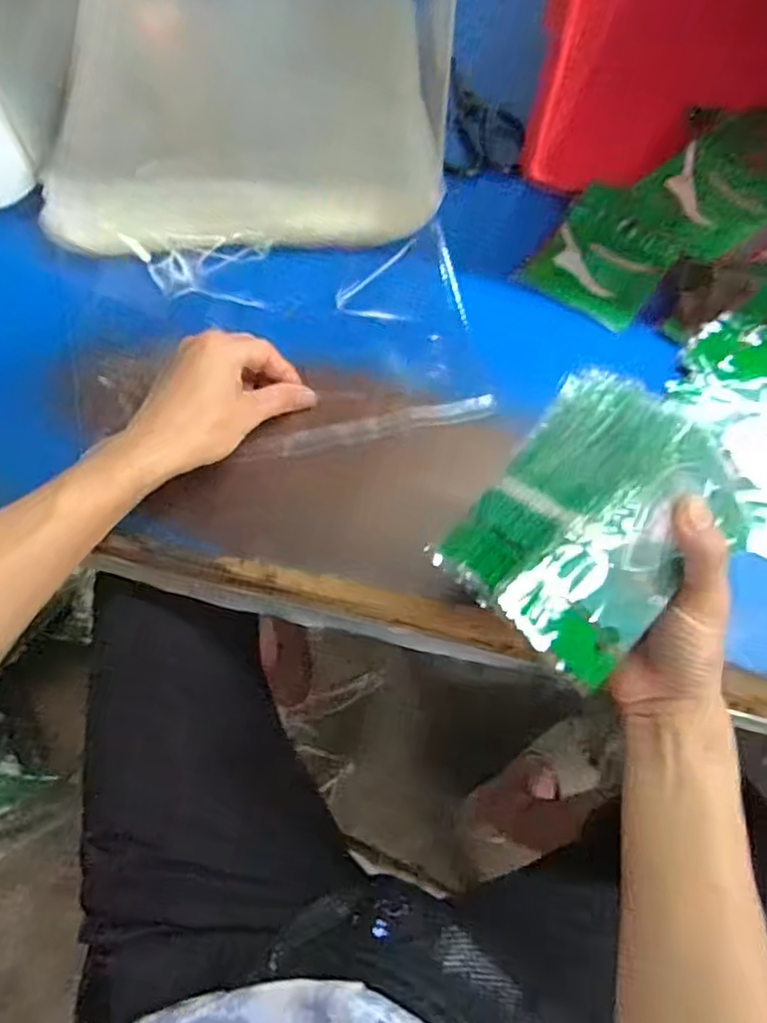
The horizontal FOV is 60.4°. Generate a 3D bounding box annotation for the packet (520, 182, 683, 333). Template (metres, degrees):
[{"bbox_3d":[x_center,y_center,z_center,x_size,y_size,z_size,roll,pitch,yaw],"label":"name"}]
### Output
[{"bbox_3d":[0.194,-0.222,0.568,0.099,0.013,0.138,30,67,15],"label":"packet"}]

